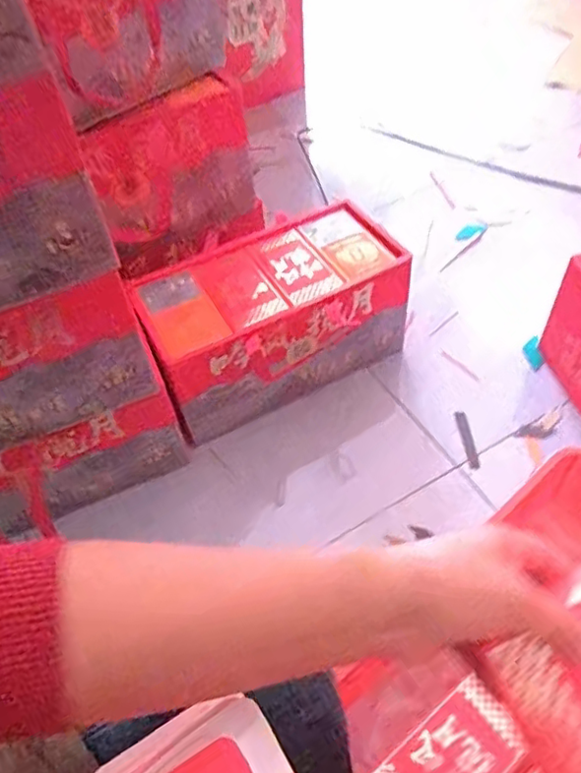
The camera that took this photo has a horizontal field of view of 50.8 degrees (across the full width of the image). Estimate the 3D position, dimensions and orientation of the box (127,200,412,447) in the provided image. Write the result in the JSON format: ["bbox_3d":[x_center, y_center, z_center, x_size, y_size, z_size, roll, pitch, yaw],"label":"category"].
[{"bbox_3d":[-0.034,-0.102,1.024,0.419,0.220,0.231,-29,55,-19],"label":"box"}]

